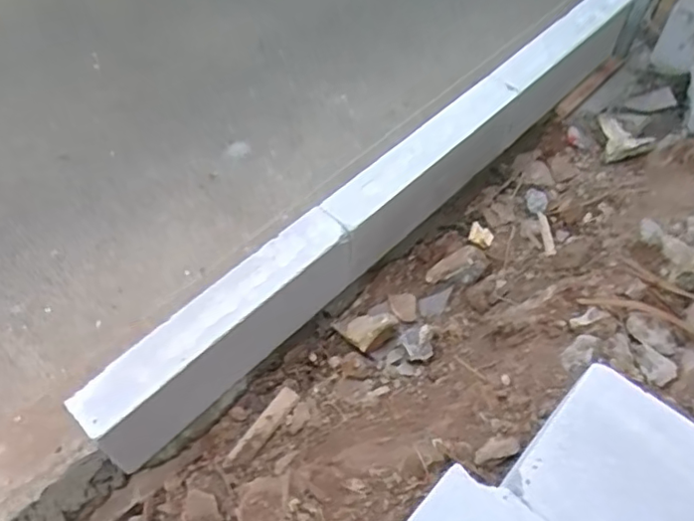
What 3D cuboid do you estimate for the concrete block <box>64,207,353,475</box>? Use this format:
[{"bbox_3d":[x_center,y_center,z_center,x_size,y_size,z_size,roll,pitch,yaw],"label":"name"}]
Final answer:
[{"bbox_3d":[-0.236,0.150,1.188,0.111,0.207,0.594,39,63,24],"label":"concrete block"}]

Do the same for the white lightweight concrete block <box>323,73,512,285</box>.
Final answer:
[{"bbox_3d":[0.186,-0.204,1.449,0.111,0.226,0.608,39,63,24],"label":"white lightweight concrete block"}]

